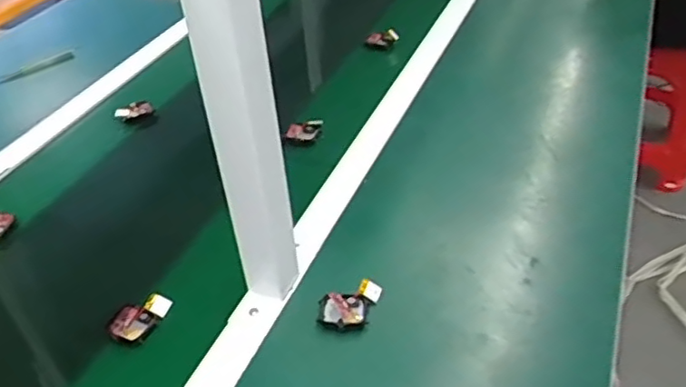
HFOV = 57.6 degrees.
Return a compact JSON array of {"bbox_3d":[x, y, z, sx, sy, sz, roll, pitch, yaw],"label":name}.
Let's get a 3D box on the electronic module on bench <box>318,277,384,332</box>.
[{"bbox_3d":[0.008,0.108,0.594,0.066,0.014,0.043,-15,42,-12],"label":"electronic module on bench"}]

